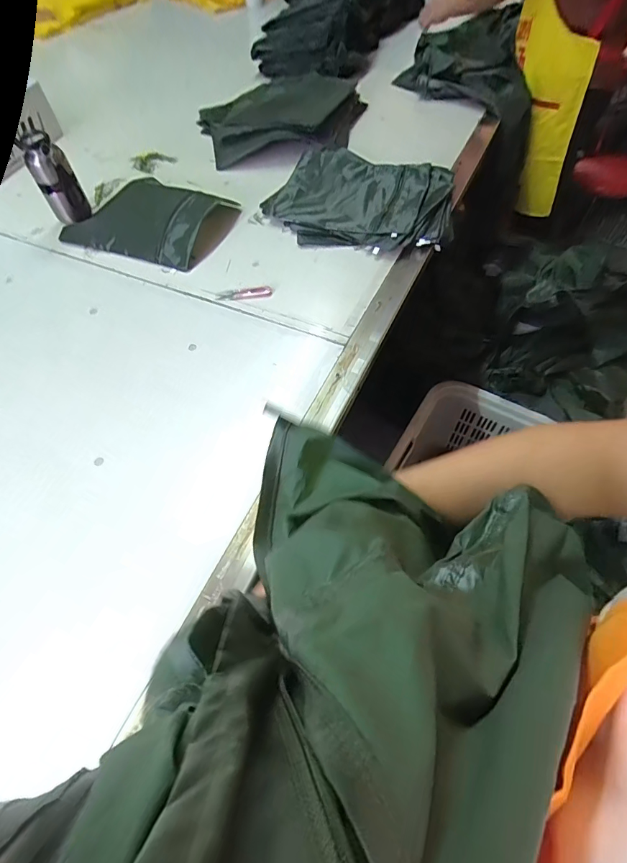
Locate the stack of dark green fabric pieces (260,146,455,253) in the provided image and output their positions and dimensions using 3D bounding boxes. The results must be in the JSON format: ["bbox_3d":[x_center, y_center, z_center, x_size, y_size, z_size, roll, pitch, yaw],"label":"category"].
[{"bbox_3d":[0.105,-0.511,0.926,0.404,0.037,0.325,13,60,10],"label":"stack of dark green fabric pieces"}]

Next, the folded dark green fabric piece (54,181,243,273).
[{"bbox_3d":[-0.348,-0.467,0.886,0.329,0.057,0.246,19,62,13],"label":"folded dark green fabric piece"}]

